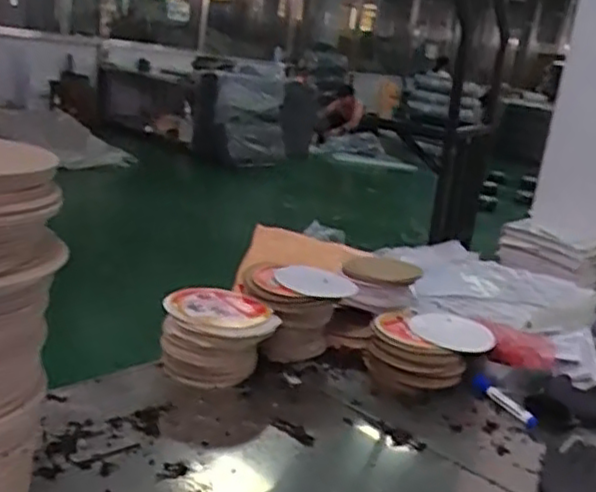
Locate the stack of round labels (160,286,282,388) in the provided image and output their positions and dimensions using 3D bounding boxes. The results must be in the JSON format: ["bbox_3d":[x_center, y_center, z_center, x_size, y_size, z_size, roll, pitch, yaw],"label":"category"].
[{"bbox_3d":[-0.116,0.135,1.037,0.158,0.107,0.120,7,16,1],"label":"stack of round labels"}]

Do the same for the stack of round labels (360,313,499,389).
[{"bbox_3d":[0.206,0.163,1.124,0.195,0.079,0.128,4,16,-8],"label":"stack of round labels"}]

